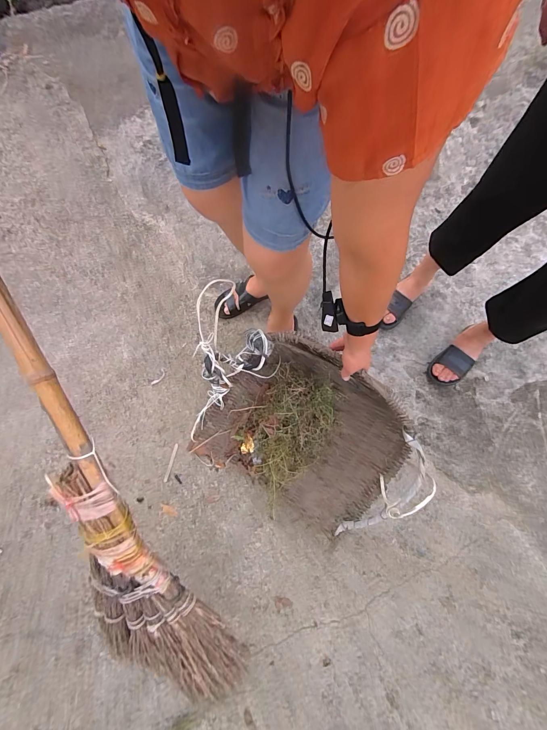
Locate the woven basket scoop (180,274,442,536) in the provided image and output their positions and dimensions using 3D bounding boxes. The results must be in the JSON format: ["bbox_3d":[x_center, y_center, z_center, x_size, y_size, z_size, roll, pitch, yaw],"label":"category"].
[{"bbox_3d":[0.062,0.136,0.732,0.481,0.192,0.370,38,79,8],"label":"woven basket scoop"}]

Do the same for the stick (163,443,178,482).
[{"bbox_3d":[-0.307,0.292,0.918,0.013,0.004,0.110,12,76,6],"label":"stick"}]

